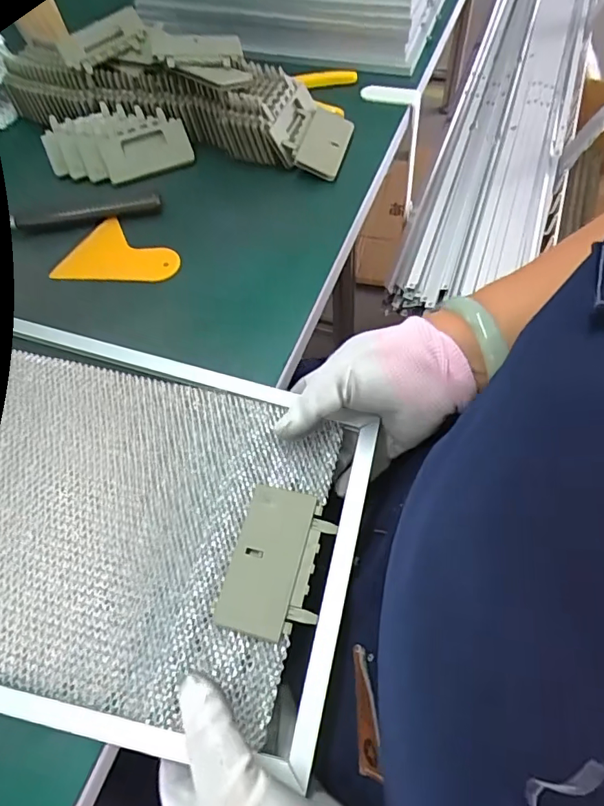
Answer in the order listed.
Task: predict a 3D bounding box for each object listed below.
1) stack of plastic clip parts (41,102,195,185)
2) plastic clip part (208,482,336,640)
[{"bbox_3d":[-0.186,-0.259,0.507,0.137,0.043,0.083,-19,60,-6],"label":"stack of plastic clip parts"},{"bbox_3d":[-0.014,0.093,0.299,0.055,0.006,0.085,11,61,11],"label":"plastic clip part"}]

